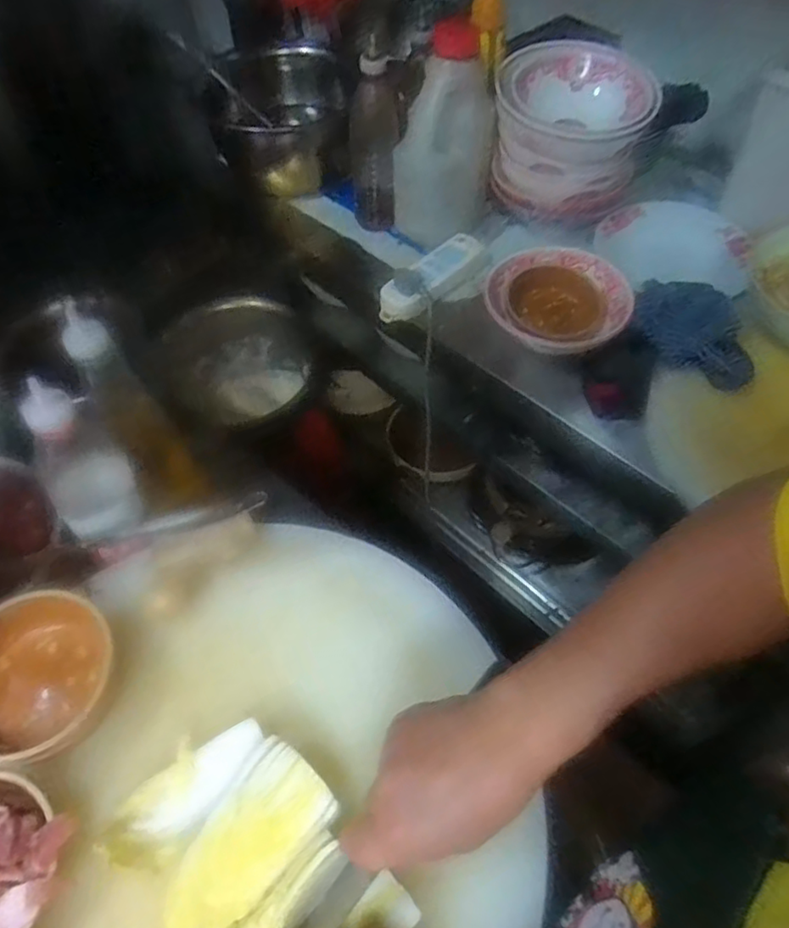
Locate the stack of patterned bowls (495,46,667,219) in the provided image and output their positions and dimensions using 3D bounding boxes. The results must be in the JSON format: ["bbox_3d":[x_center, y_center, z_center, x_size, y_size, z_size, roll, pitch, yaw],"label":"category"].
[{"bbox_3d":[0.229,-0.432,0.835,0.194,0.148,0.180,10,57,9],"label":"stack of patterned bowls"}]

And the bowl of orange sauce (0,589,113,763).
[{"bbox_3d":[-0.273,0.153,0.455,0.108,0.055,0.113,-1,56,1],"label":"bowl of orange sauce"}]

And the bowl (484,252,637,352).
[{"bbox_3d":[0.194,-0.185,0.761,0.169,0.068,0.145,32,63,22],"label":"bowl"}]

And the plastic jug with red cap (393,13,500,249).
[{"bbox_3d":[0.065,-0.415,0.829,0.125,0.216,0.080,-33,61,-19],"label":"plastic jug with red cap"}]

